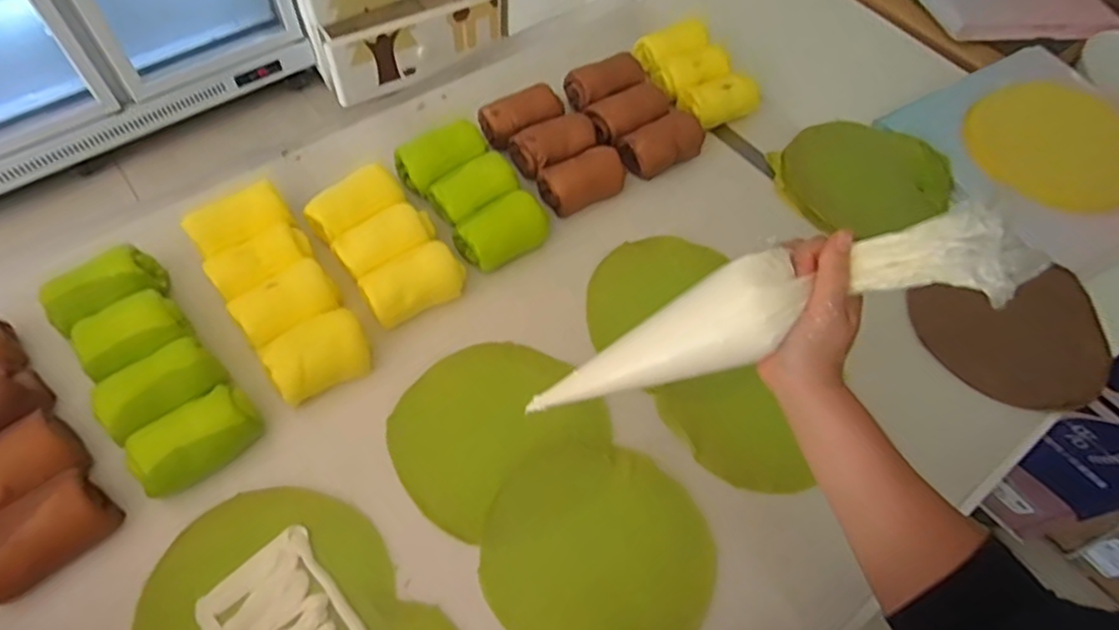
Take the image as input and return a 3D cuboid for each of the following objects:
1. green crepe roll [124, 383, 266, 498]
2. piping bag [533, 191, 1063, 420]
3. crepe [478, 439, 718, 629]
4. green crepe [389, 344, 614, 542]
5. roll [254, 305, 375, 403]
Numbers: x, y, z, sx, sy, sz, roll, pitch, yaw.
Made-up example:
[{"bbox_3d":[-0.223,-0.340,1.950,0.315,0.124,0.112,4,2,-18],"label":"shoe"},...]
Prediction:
[{"bbox_3d":[-0.335,0.119,0.603,0.110,0.068,0.060,-34,66,-21],"label":"green crepe roll"},{"bbox_3d":[0.127,0.005,0.477,0.366,0.053,0.065,-21,56,23],"label":"piping bag"},{"bbox_3d":[0.036,0.211,0.588,0.202,0.009,0.191,2,59,-3],"label":"crepe"},{"bbox_3d":[-0.067,0.105,0.641,0.194,0.010,0.169,-31,65,-20],"label":"green crepe"},{"bbox_3d":[-0.240,0.042,0.648,0.098,0.063,0.063,-30,65,-20],"label":"roll"}]

